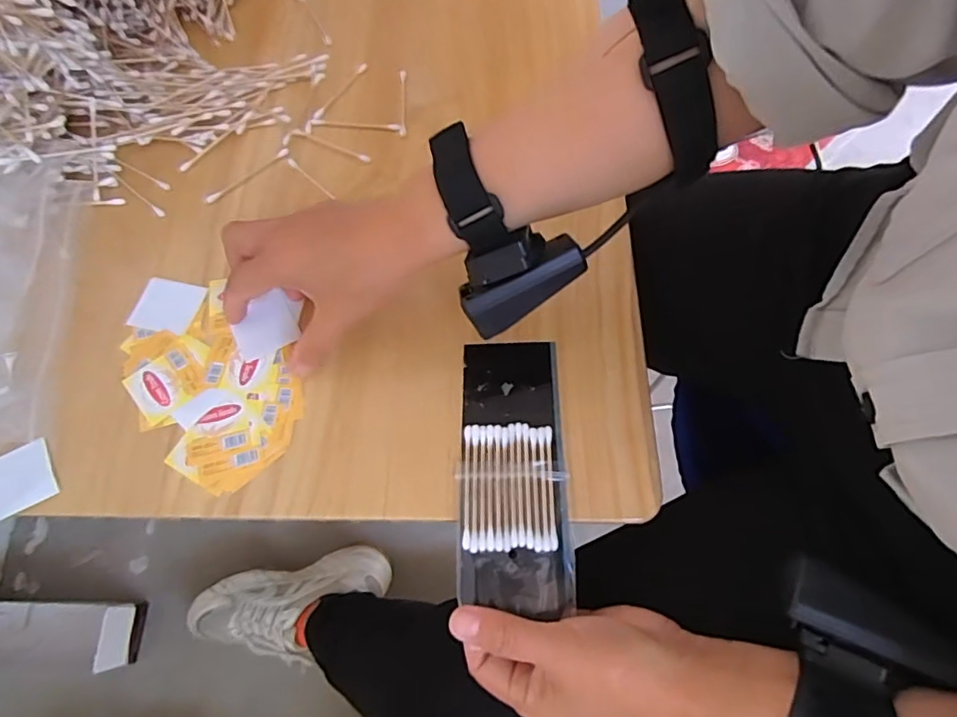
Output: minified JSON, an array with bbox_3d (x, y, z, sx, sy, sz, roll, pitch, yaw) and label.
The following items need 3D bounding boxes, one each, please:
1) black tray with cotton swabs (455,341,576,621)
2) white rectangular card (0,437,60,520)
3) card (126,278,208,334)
[{"bbox_3d":[0.020,0.064,0.332,0.064,0.011,0.160,1,65,-3],"label":"black tray with cotton swabs"},{"bbox_3d":[-0.277,0.072,0.328,0.043,0.004,0.037,-29,70,-12],"label":"white rectangular card"},{"bbox_3d":[-0.212,-0.036,0.378,0.042,0.004,0.037,12,65,2],"label":"card"}]

